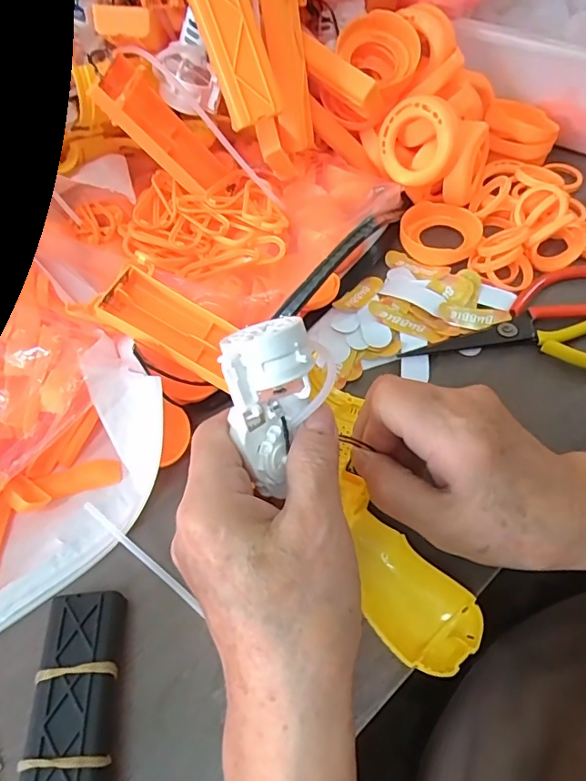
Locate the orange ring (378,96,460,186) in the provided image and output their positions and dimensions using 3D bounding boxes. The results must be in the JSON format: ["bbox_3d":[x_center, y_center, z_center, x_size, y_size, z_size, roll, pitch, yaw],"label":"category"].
[{"bbox_3d":[0.087,-0.177,0.368,0.060,0.055,0.017,18,34,37],"label":"orange ring"}]

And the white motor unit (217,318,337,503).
[{"bbox_3d":[-0.007,0.003,0.219,0.042,0.033,0.063,-14,99,-9],"label":"white motor unit"}]

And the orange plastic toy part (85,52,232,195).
[{"bbox_3d":[-0.085,-0.172,0.347,0.024,0.100,0.038,-24,51,29],"label":"orange plastic toy part"}]

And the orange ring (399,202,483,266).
[{"bbox_3d":[0.110,-0.117,0.390,0.058,0.016,0.057,-1,57,1],"label":"orange ring"}]

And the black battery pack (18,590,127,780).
[{"bbox_3d":[-0.091,0.144,0.213,0.032,0.023,0.113,-6,57,-2],"label":"black battery pack"}]

